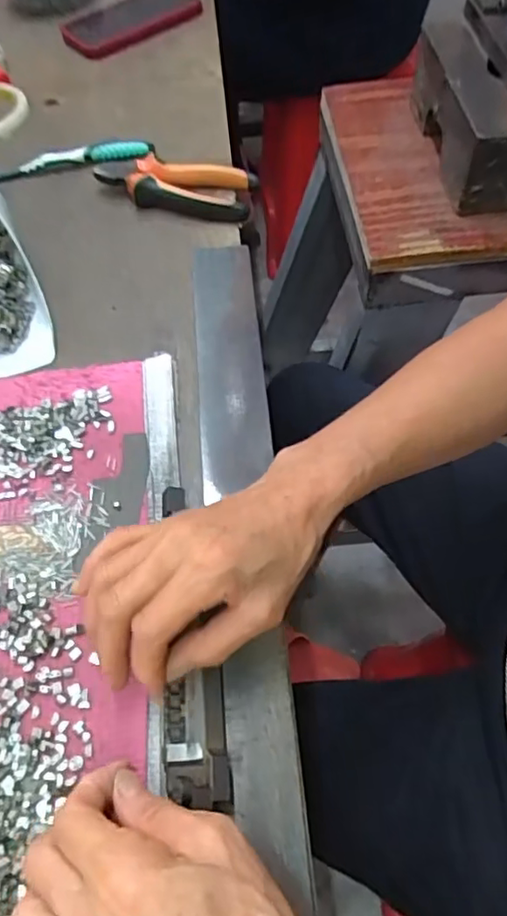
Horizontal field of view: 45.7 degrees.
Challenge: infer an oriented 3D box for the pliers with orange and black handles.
[{"bbox_3d":[-0.075,-0.249,0.555,0.150,0.028,0.051,9,60,9],"label":"pliers with orange and black handles"}]

